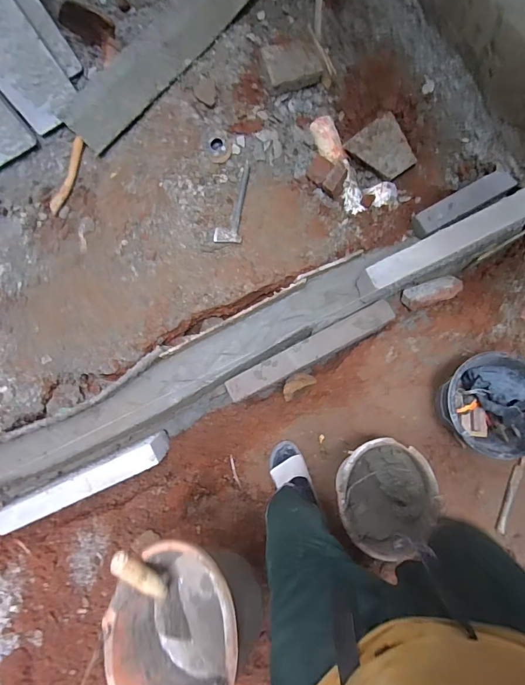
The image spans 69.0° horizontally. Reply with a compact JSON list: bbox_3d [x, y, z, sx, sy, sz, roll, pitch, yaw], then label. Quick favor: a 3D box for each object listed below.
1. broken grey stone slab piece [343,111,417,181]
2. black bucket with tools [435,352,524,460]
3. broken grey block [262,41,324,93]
[{"bbox_3d":[0.416,-0.668,1.328,0.178,0.046,0.211,-32,93,16],"label":"broken grey stone slab piece"},{"bbox_3d":[0.651,0.180,1.104,0.271,0.210,0.276,0,84,3],"label":"black bucket with tools"},{"bbox_3d":[0.115,-0.998,1.375,0.212,0.043,0.148,-17,122,-9],"label":"broken grey block"}]

